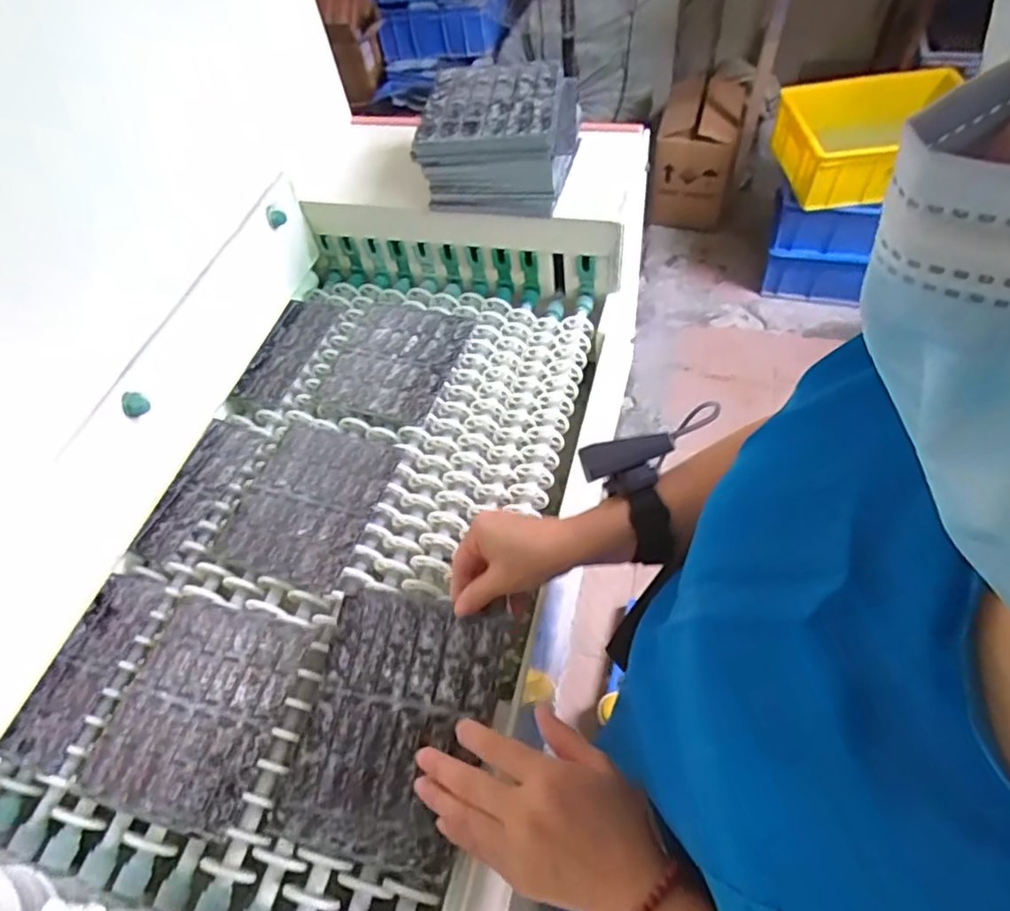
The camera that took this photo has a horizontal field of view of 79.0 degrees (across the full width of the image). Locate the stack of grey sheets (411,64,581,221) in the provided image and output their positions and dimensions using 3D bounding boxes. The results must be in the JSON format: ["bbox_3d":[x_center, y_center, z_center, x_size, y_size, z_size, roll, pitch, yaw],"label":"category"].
[{"bbox_3d":[-0.002,-0.388,0.753,0.177,0.100,0.168,2,56,10],"label":"stack of grey sheets"}]

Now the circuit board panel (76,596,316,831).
[{"bbox_3d":[-0.267,0.215,0.534,0.164,0.011,0.174,10,57,12],"label":"circuit board panel"}]

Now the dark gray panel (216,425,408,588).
[{"bbox_3d":[-0.211,0.043,0.652,0.160,0.009,0.188,11,58,12],"label":"dark gray panel"}]

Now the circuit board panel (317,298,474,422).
[{"bbox_3d":[-0.141,-0.125,0.772,0.161,0.011,0.194,12,58,13],"label":"circuit board panel"}]

